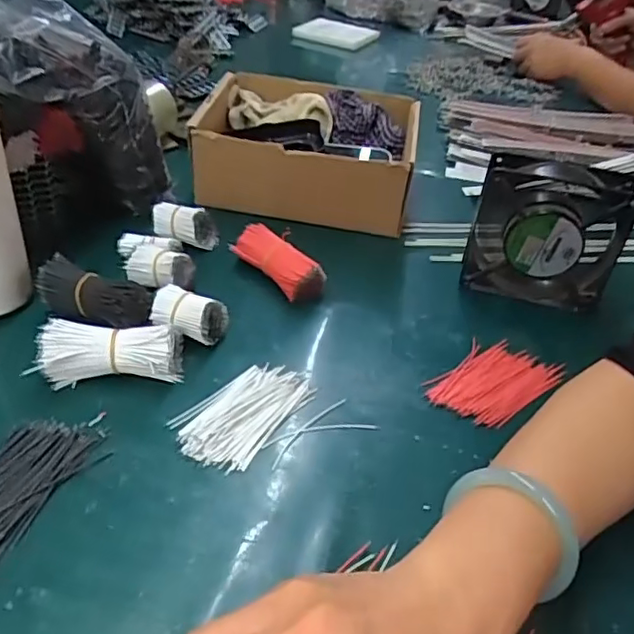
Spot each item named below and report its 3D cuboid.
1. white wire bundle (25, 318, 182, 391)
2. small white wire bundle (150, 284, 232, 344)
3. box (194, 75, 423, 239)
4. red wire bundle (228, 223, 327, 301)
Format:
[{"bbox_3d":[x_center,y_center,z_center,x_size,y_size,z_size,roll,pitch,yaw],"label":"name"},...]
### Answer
[{"bbox_3d":[-0.145,0.025,0.418,0.100,0.036,0.038,-5,39,-13],"label":"white wire bundle"},{"bbox_3d":[-0.098,0.003,0.457,0.051,0.037,0.031,11,38,8],"label":"small white wire bundle"},{"bbox_3d":[-0.007,-0.171,0.630,0.213,0.095,0.166,9,38,5],"label":"box"},{"bbox_3d":[-0.035,-0.045,0.523,0.085,0.040,0.034,30,44,28],"label":"red wire bundle"}]

